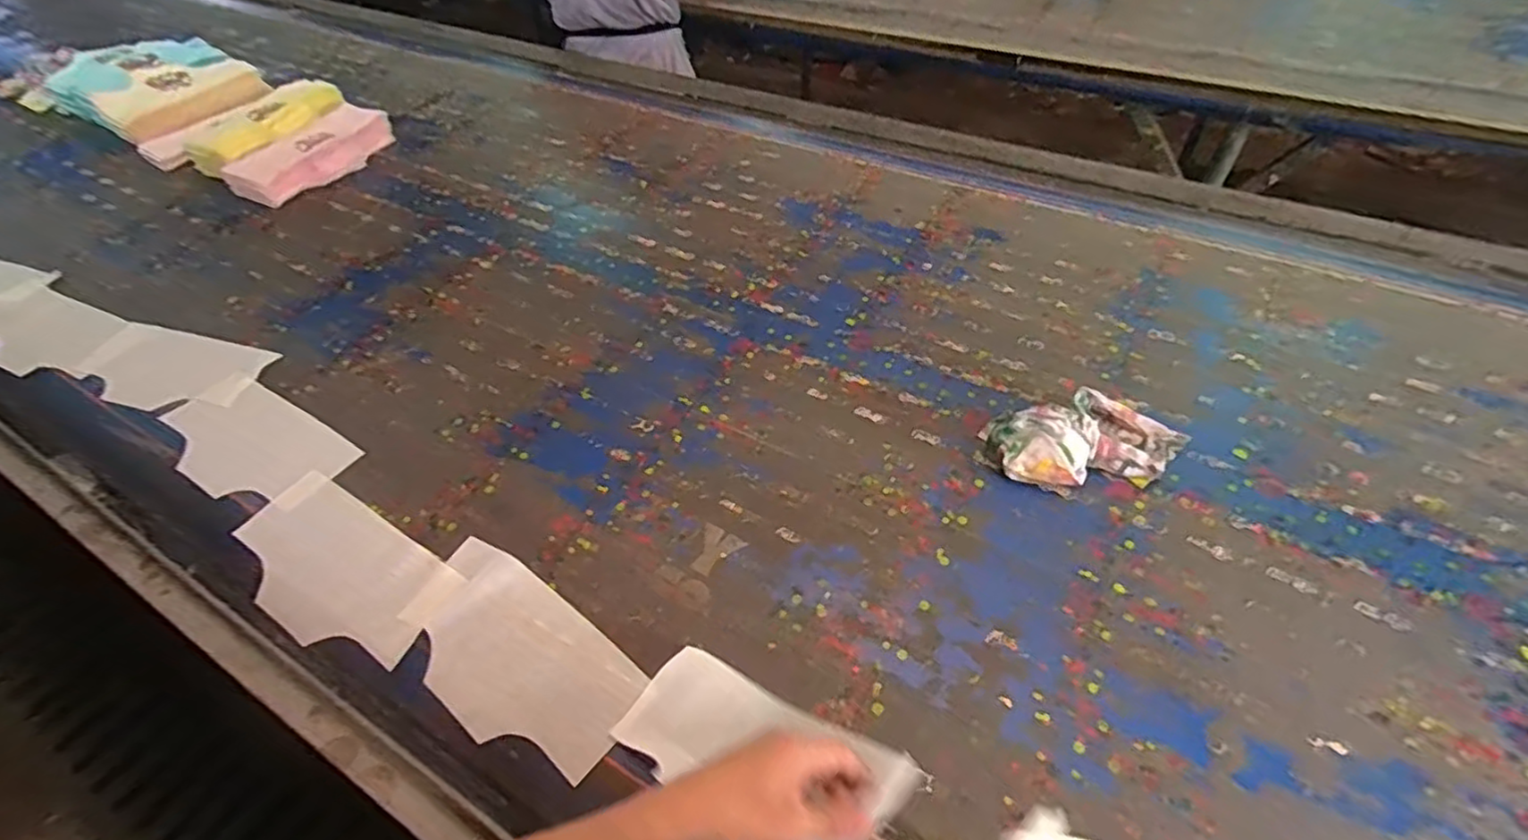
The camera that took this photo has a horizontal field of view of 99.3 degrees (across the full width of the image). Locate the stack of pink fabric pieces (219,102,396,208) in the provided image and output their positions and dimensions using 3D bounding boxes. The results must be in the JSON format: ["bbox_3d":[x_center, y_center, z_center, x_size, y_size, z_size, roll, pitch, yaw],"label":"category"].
[{"bbox_3d":[-0.869,-0.518,1.256,0.140,0.067,0.309,22,54,22],"label":"stack of pink fabric pieces"}]

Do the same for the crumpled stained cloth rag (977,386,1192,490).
[{"bbox_3d":[0.377,0.018,0.750,0.228,0.050,0.115,-7,49,-2],"label":"crumpled stained cloth rag"}]

